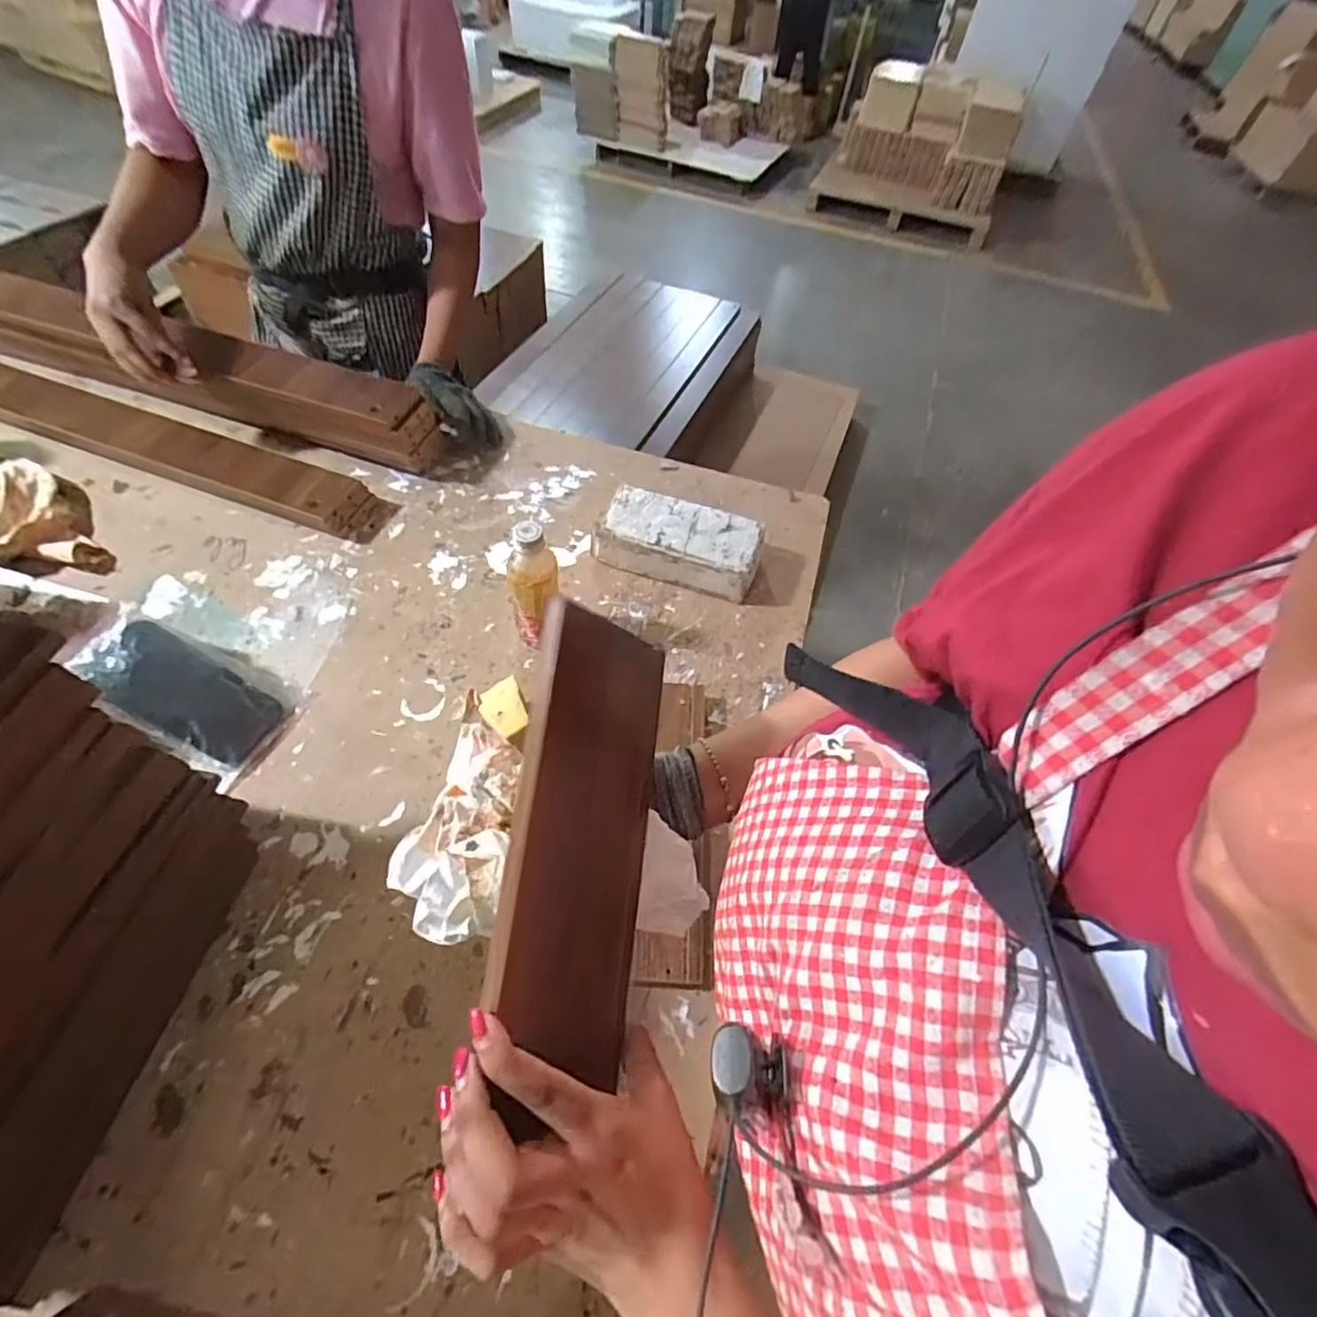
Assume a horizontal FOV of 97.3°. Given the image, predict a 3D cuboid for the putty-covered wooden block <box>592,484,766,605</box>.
[{"bbox_3d":[0.029,-0.152,0.774,0.210,0.065,0.104,17,56,7],"label":"putty-covered wooden block"}]

